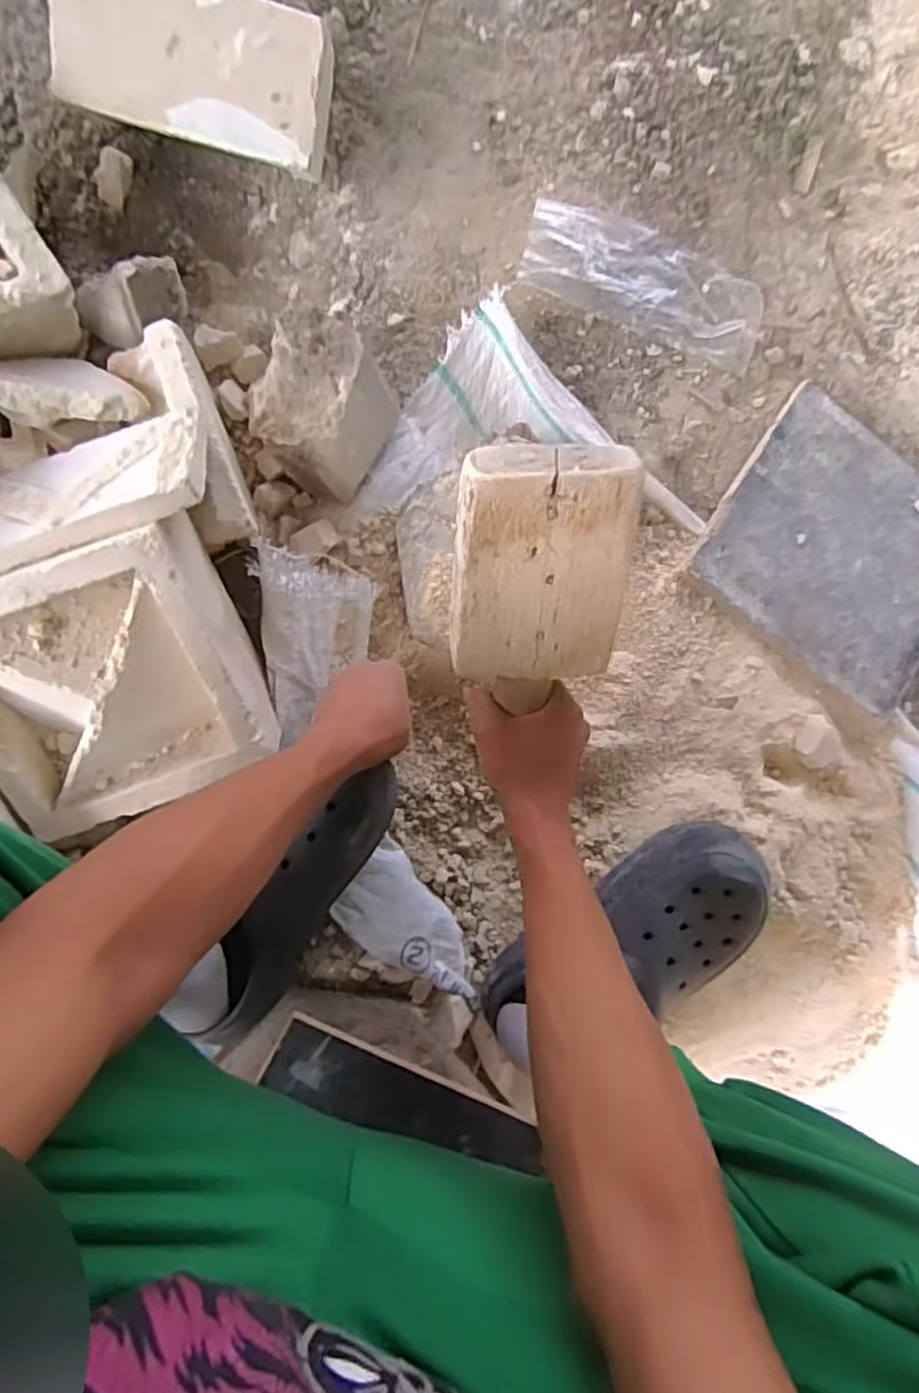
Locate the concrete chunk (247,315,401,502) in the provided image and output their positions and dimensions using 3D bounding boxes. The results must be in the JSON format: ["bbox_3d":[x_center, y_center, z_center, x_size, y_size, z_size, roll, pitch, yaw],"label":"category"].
[{"bbox_3d":[-0.115,-0.239,0.599,0.103,0.077,0.112,30,84,-7],"label":"concrete chunk"}]

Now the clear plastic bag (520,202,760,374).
[{"bbox_3d":[0.181,-0.397,0.687,0.241,0.023,0.085,18,90,-5],"label":"clear plastic bag"}]

